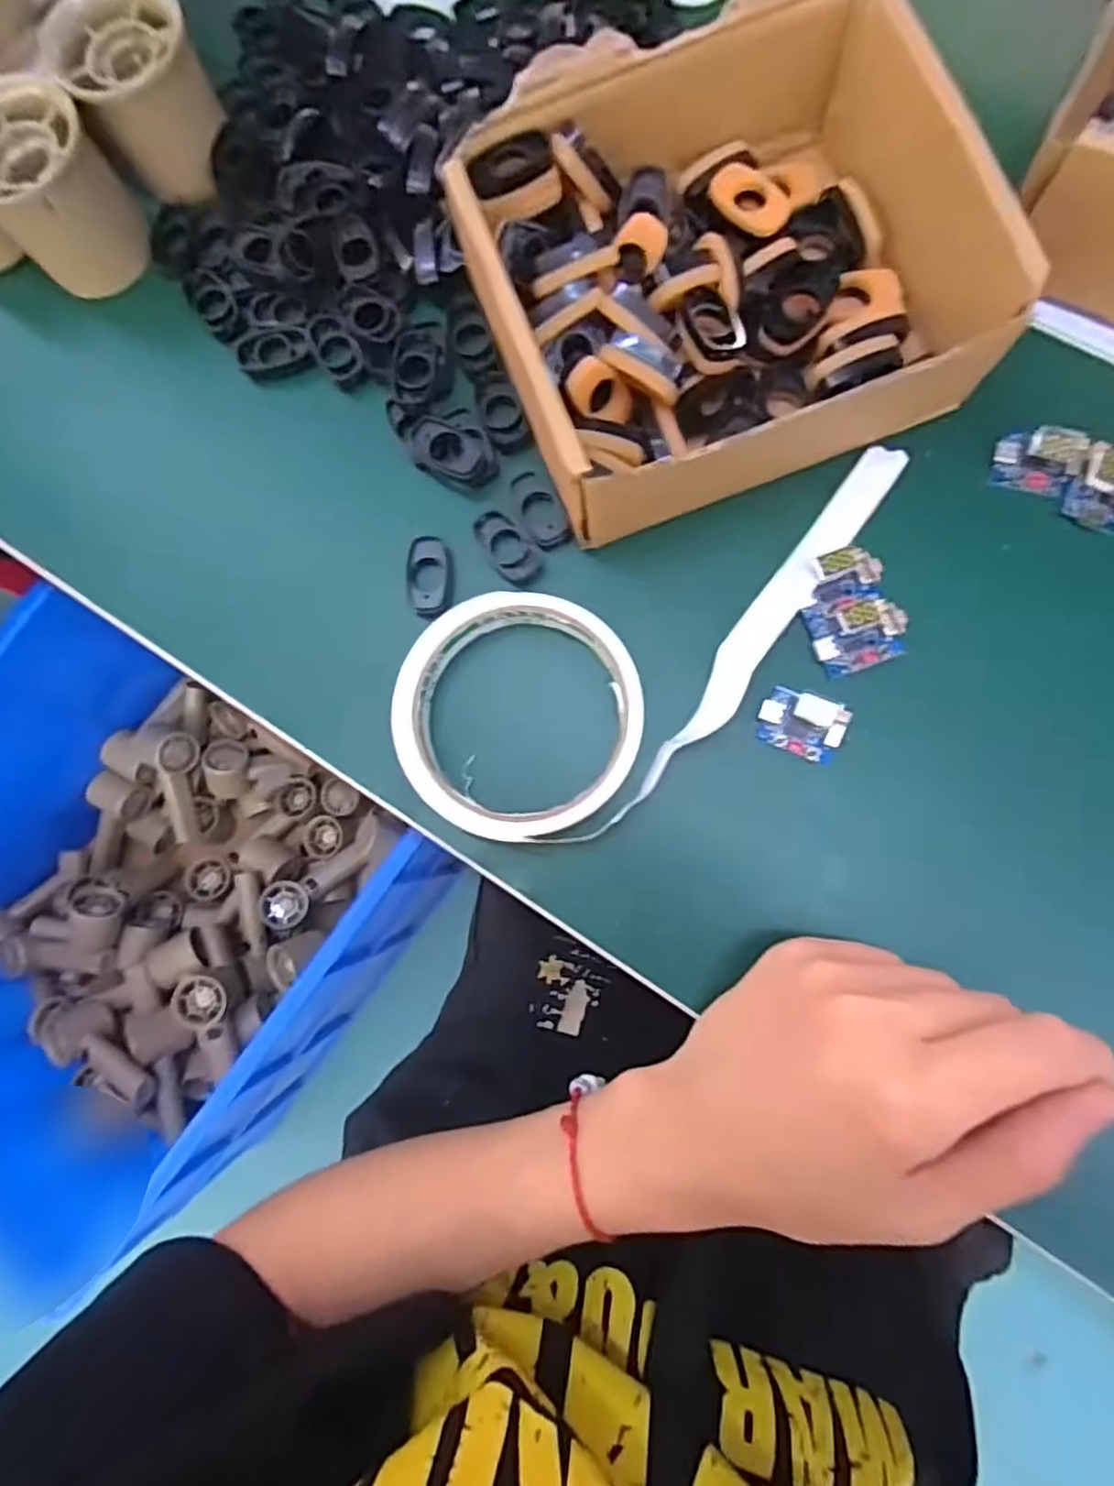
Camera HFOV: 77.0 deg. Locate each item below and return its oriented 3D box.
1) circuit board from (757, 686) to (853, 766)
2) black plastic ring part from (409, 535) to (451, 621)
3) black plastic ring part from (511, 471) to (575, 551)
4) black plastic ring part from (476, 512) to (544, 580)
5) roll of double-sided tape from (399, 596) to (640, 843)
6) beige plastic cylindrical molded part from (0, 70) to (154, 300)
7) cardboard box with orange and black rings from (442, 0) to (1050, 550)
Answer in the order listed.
[{"bbox_3d":[0.092,-0.007,0.263,0.030,0.008,0.022,22,83,8],"label":"circuit board"},{"bbox_3d":[-0.052,-0.066,0.283,0.017,0.005,0.034,0,81,5],"label":"black plastic ring part"},{"bbox_3d":[-0.007,-0.094,0.284,0.017,0.006,0.032,-24,80,1],"label":"black plastic ring part"},{"bbox_3d":[-0.021,-0.079,0.283,0.016,0.005,0.033,-40,80,-2],"label":"black plastic ring part"},{"bbox_3d":[-0.015,-0.011,0.265,0.094,0.013,0.091,-1,81,5],"label":"roll of double-sided tape"},{"bbox_3d":[-0.214,-0.235,0.296,0.048,0.049,0.056,40,86,9],"label":"beige plastic cylindrical molded part"},{"bbox_3d":[0.060,-0.176,0.257,0.162,0.049,0.151,-21,80,1],"label":"cardboard box with orange and black rings"}]

